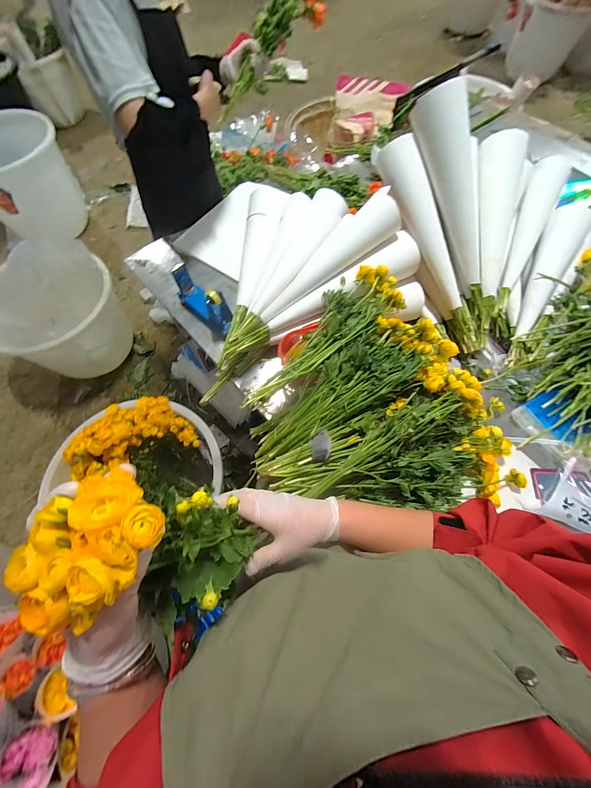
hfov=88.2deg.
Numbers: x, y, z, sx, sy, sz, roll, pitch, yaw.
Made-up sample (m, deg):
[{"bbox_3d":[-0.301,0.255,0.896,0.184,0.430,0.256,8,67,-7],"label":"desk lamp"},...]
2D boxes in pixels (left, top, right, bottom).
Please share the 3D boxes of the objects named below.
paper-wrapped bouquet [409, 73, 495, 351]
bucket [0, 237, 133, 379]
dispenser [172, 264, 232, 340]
[{"bbox_3d":[0.401,-0.386,0.714,0.128,0.077,0.555,-25,107,-10],"label":"paper-wrapped bouquet"},{"bbox_3d":[-1.040,-0.338,1.430,0.437,0.491,0.522,18,67,8],"label":"bucket"},{"bbox_3d":[-0.240,-0.248,0.805,0.204,0.123,0.065,39,72,16],"label":"dispenser"}]

